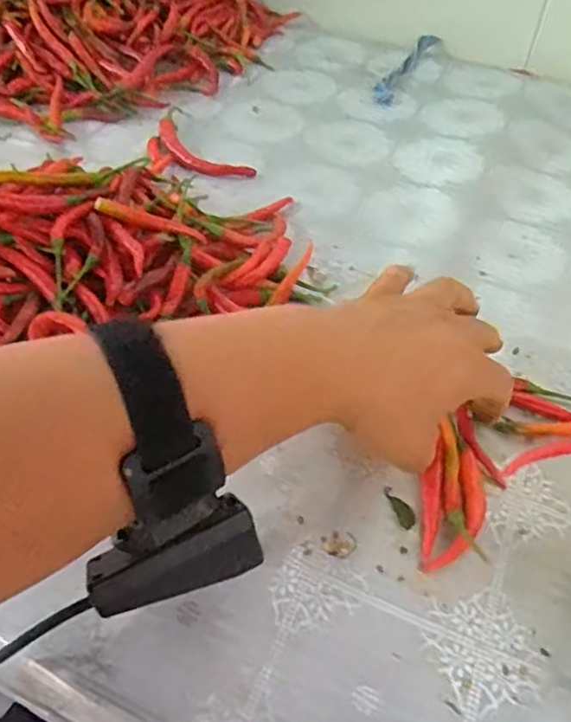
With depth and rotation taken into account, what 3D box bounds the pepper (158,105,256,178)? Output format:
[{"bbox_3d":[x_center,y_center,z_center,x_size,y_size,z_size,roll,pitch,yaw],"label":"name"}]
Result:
[{"bbox_3d":[-0.084,-0.191,0.554,0.052,0.008,0.134,-28,56,-25],"label":"pepper"}]

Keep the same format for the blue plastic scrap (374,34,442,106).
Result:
[{"bbox_3d":[0.127,-0.309,0.662,0.023,0.018,0.147,23,52,17],"label":"blue plastic scrap"}]

